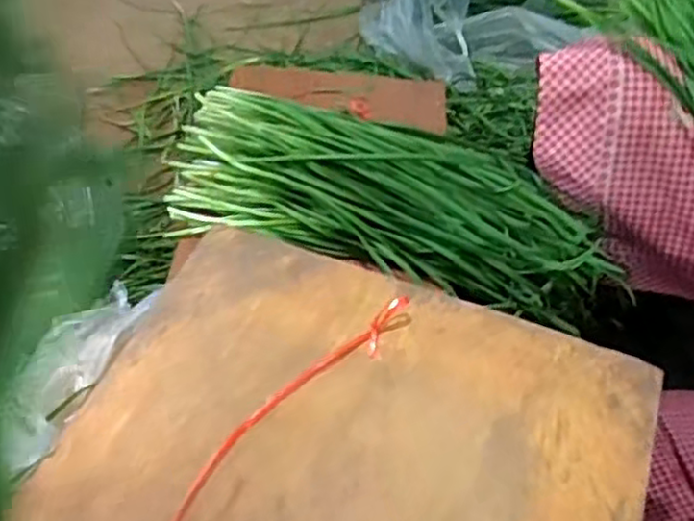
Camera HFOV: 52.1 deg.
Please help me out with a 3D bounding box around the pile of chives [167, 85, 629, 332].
[{"bbox_3d":[0.052,-0.066,0.772,0.478,0.063,0.171,14,77,4],"label":"pile of chives"}]

